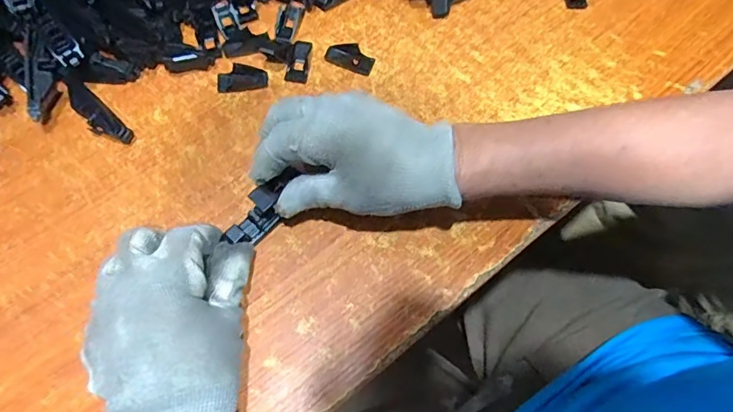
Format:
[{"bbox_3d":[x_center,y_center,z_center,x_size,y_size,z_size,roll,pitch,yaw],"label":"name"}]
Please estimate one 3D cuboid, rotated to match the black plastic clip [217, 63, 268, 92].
[{"bbox_3d":[-0.104,-0.107,0.389,0.041,0.009,0.020,-9,66,-5],"label":"black plastic clip"}]

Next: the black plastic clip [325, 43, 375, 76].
[{"bbox_3d":[-0.014,-0.128,0.401,0.042,0.010,0.020,21,67,9],"label":"black plastic clip"}]

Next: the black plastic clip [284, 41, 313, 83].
[{"bbox_3d":[-0.056,-0.124,0.399,0.018,0.008,0.043,9,65,3],"label":"black plastic clip"}]

